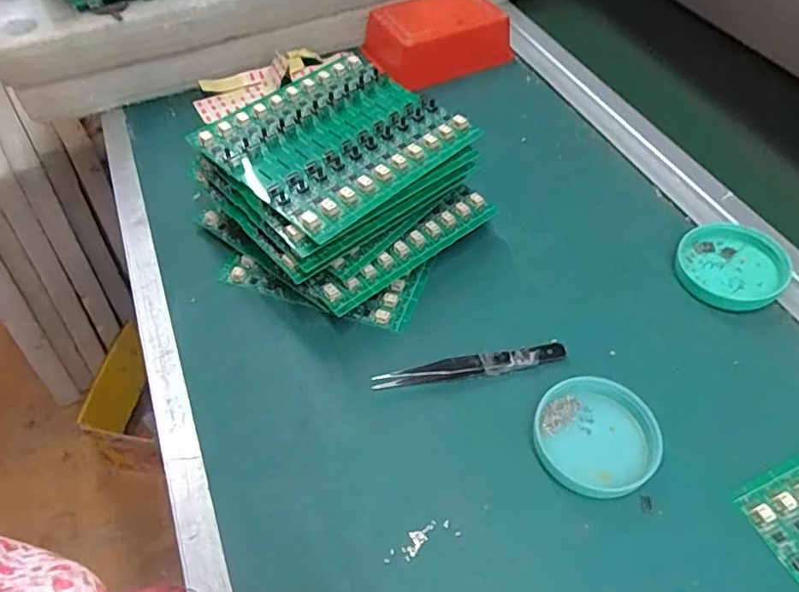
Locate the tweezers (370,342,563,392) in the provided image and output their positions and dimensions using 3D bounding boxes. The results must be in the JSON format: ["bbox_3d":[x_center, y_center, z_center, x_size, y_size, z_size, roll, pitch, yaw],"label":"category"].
[{"bbox_3d":[0.043,0.042,0.336,0.116,0.013,0.012,-11,52,-7],"label":"tweezers"}]

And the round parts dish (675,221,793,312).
[{"bbox_3d":[0.225,-0.021,0.382,0.067,0.011,0.067,-5,61,9],"label":"round parts dish"}]

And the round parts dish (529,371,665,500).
[{"bbox_3d":[0.109,0.075,0.309,0.067,0.013,0.063,-1,51,1],"label":"round parts dish"}]

